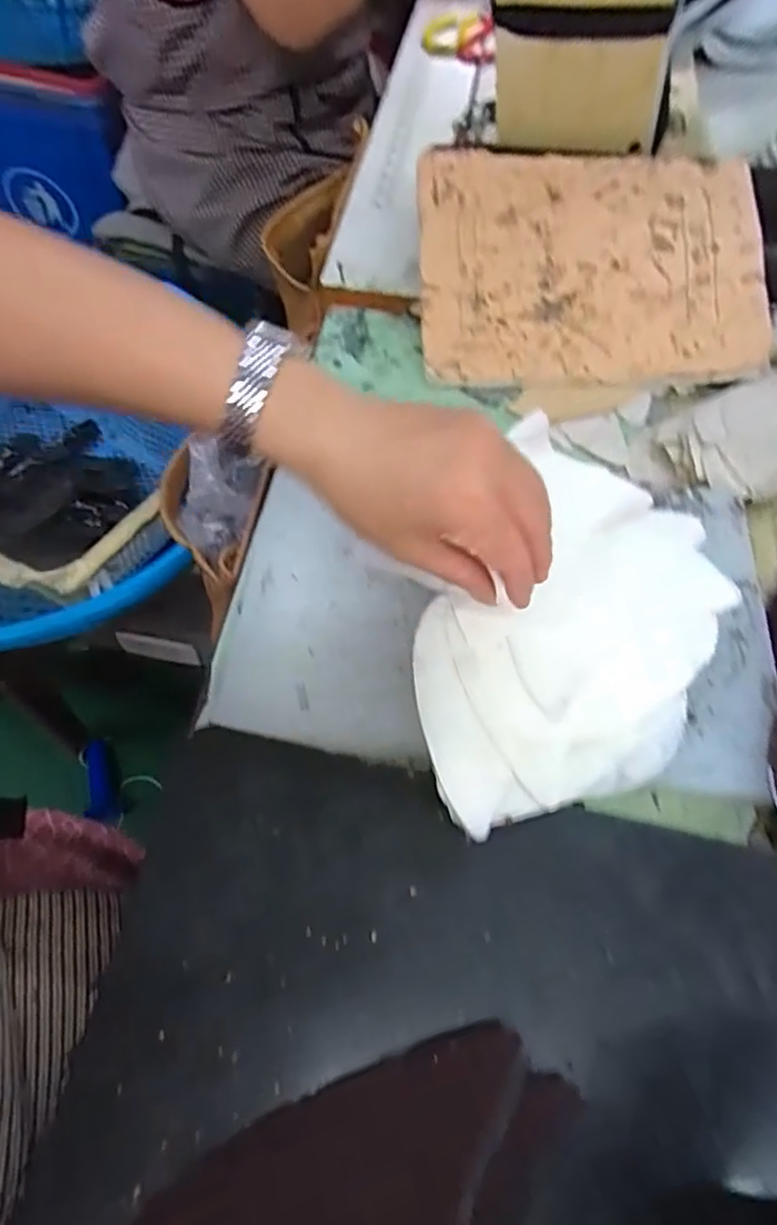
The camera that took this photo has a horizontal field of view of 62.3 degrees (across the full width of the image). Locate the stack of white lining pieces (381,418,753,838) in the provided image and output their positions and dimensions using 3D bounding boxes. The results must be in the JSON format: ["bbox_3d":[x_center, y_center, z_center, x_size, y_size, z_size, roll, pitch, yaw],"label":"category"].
[{"bbox_3d":[0.092,-0.004,0.335,0.178,0.035,0.186,-13,62,-9],"label":"stack of white lining pieces"}]

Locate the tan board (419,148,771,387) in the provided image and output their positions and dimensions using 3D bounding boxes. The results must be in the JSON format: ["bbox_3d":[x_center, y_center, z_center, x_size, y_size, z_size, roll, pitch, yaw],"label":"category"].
[{"bbox_3d":[0.151,-0.261,0.485,0.249,0.014,0.181,1,88,3],"label":"tan board"}]

